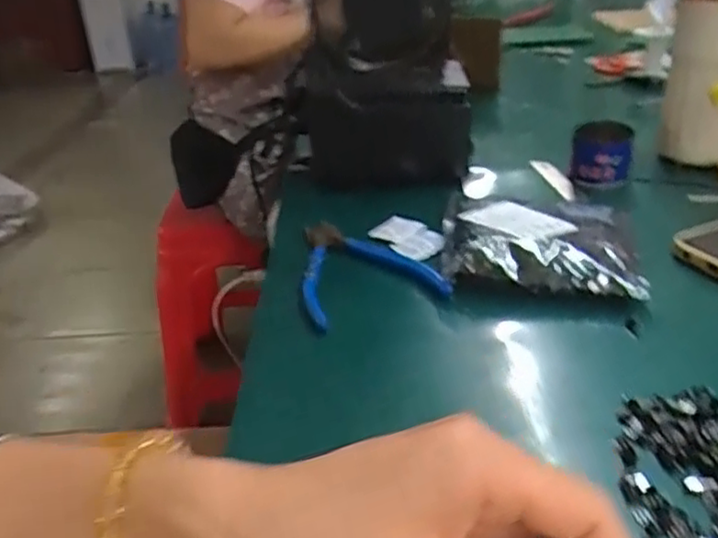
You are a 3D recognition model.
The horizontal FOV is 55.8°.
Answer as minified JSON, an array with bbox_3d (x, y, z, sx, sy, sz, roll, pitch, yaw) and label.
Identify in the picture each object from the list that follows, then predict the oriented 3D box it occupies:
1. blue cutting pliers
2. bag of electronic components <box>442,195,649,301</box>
[{"bbox_3d":[-0.009,-0.001,0.506,0.095,0.027,0.147,-13,26,-18],"label":"blue cutting pliers"},{"bbox_3d":[0.132,-0.026,0.493,0.138,0.026,0.144,2,29,12],"label":"bag of electronic components"}]

